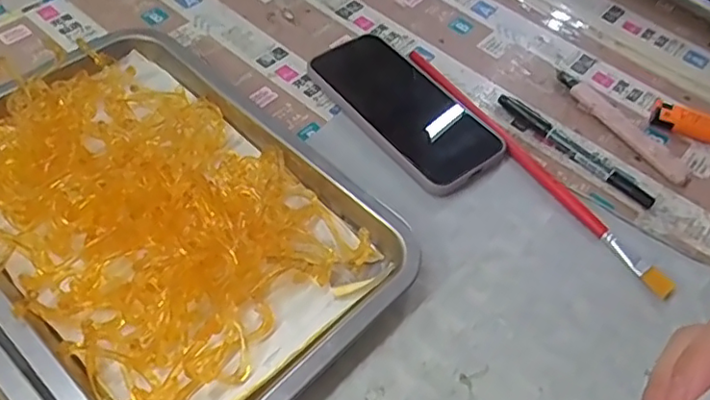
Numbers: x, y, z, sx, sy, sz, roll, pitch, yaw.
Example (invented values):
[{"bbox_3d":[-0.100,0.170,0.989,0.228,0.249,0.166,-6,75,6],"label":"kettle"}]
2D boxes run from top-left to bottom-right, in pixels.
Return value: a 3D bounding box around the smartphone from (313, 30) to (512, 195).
[{"bbox_3d":[0.034,-0.076,0.468,0.079,0.011,0.173,-28,60,-25],"label":"smartphone"}]

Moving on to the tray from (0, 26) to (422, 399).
[{"bbox_3d":[-0.129,-0.001,0.379,0.306,0.041,0.214,38,58,22],"label":"tray"}]

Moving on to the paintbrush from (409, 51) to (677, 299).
[{"bbox_3d":[0.125,-0.032,0.444,0.014,0.010,0.265,-26,59,-23],"label":"paintbrush"}]

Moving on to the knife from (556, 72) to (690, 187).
[{"bbox_3d":[0.209,-0.062,0.473,0.019,0.012,0.132,-25,58,-23],"label":"knife"}]

